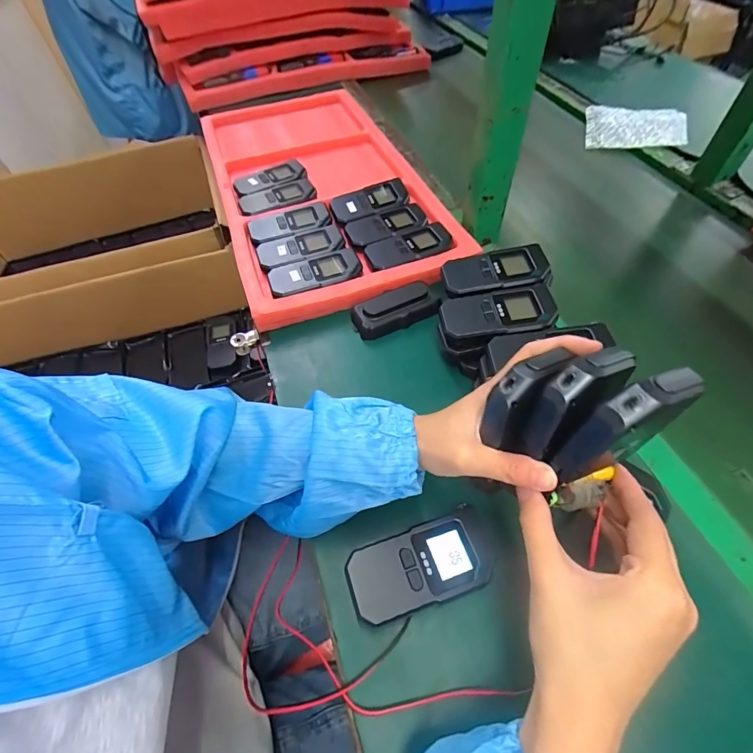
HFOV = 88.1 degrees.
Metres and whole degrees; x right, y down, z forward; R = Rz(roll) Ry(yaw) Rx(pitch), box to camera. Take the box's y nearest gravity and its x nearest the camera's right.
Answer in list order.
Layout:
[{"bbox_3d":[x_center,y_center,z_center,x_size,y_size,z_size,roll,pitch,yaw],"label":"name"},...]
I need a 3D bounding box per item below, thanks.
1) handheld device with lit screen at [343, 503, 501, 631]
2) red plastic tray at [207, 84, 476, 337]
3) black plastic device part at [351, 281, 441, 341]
[{"bbox_3d":[0.037,0.149,0.307,0.116,0.029,0.056,-21,57,-11],"label":"handheld device with lit screen"},{"bbox_3d":[-0.094,-0.328,0.649,0.318,0.043,0.592,-19,56,-9],"label":"red plastic tray"},{"bbox_3d":[0.021,-0.081,0.470,0.101,0.024,0.045,-22,57,-12],"label":"black plastic device part"}]

